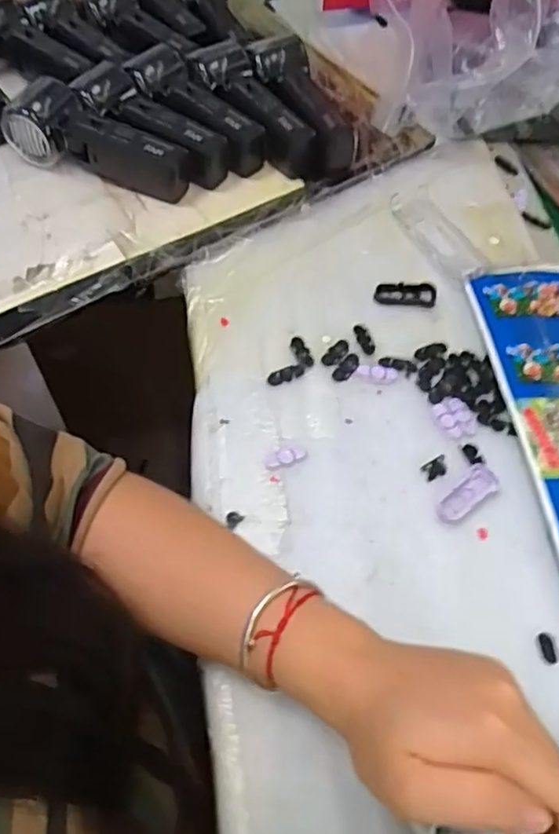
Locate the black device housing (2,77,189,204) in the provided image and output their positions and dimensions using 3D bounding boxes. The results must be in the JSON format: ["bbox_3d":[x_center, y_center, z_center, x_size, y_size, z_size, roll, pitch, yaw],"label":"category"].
[{"bbox_3d":[-0.157,-0.240,0.544,0.166,0.050,0.067,18,59,7],"label":"black device housing"}]

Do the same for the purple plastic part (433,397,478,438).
[{"bbox_3d":[0.129,0.000,0.448,0.028,0.004,0.030,2,59,-3],"label":"purple plastic part"}]

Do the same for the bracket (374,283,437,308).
[{"bbox_3d":[0.103,-0.100,0.503,0.049,0.004,0.022,3,59,-2],"label":"bracket"}]

